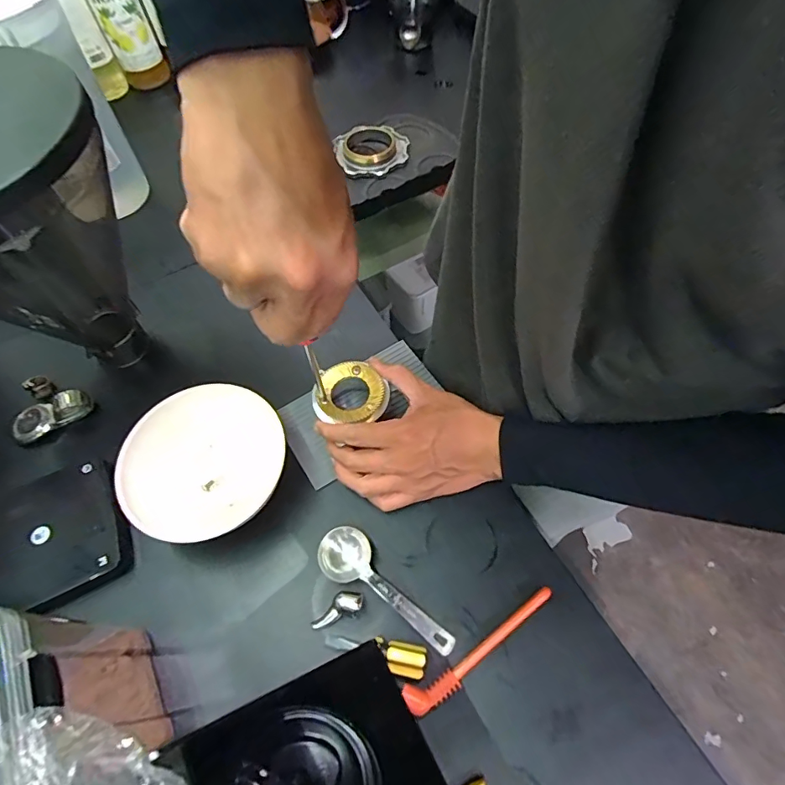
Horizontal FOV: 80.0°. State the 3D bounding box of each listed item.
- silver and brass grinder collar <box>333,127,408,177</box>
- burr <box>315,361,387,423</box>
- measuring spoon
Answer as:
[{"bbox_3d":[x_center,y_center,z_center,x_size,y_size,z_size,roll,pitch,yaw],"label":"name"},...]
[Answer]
[{"bbox_3d":[-0.030,-0.362,0.687,0.105,0.023,0.109,-1,61,3],"label":"silver and brass grinder collar"},{"bbox_3d":[-0.038,-0.002,0.440,0.063,0.011,0.055,6,62,6],"label":"burr"},{"bbox_3d":[-0.008,0.167,0.390,0.133,0.021,0.043,38,70,21],"label":"measuring spoon"}]

